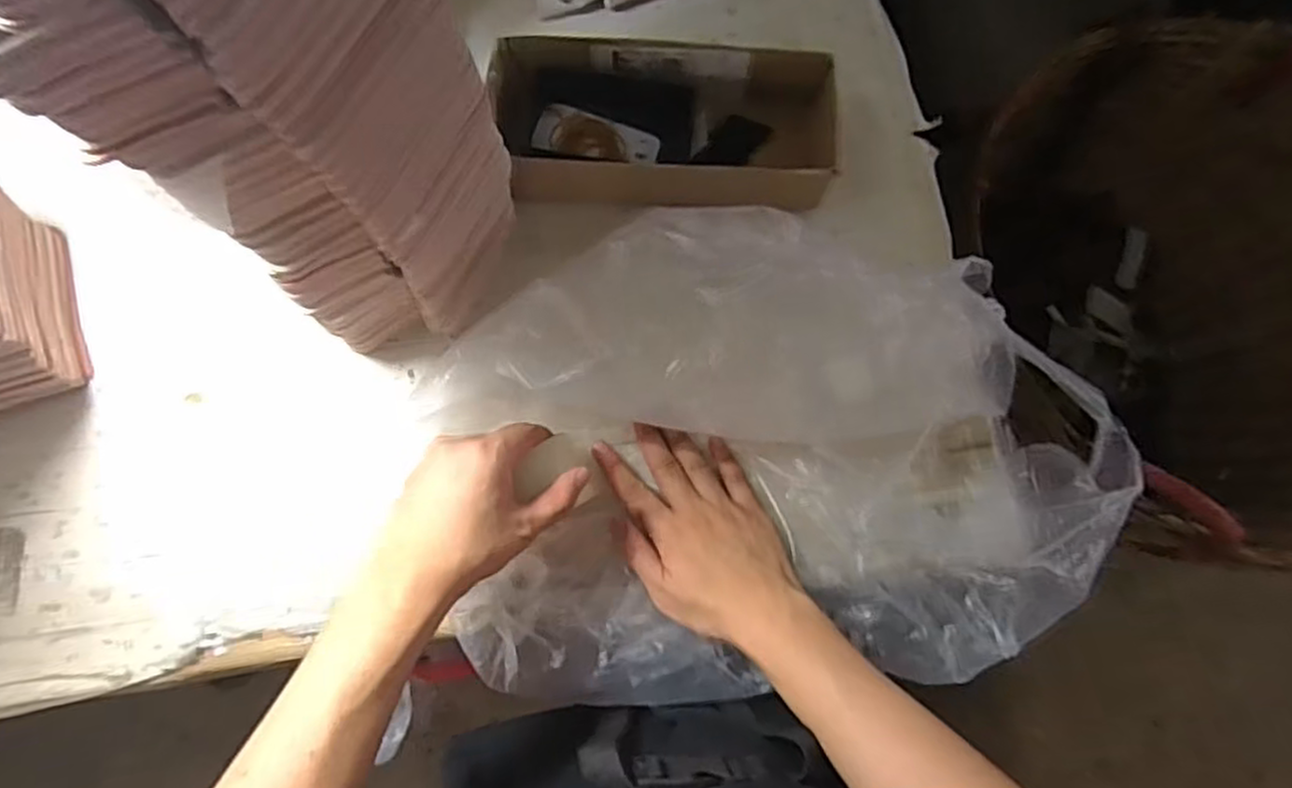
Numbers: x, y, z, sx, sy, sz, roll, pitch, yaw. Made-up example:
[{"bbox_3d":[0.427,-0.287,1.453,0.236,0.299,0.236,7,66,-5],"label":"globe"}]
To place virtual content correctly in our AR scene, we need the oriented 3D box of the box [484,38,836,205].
[{"bbox_3d":[0.015,-0.211,0.610,0.274,0.067,0.131,4,75,-1],"label":"box"}]

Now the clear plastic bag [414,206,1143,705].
[{"bbox_3d":[0.106,0.030,0.521,0.484,0.115,0.333,-3,75,-3],"label":"clear plastic bag"}]

